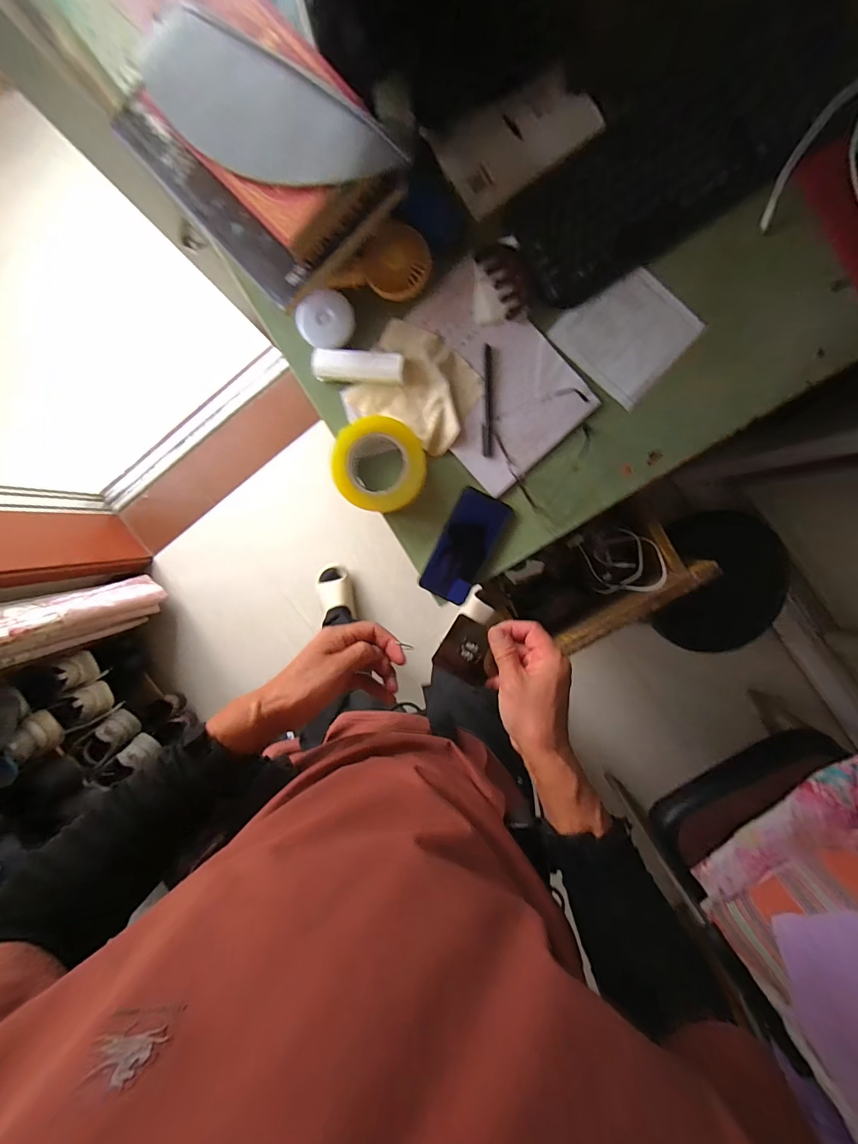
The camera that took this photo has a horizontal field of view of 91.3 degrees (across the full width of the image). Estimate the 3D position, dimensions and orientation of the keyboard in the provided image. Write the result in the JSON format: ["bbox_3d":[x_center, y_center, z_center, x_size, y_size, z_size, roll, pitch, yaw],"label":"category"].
[{"bbox_3d":[0.303,-0.504,0.523,0.390,0.024,0.149,-31,109,9],"label":"keyboard"}]

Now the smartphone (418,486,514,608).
[{"bbox_3d":[0.053,-0.035,0.610,0.079,0.008,0.159,26,97,0],"label":"smartphone"}]

